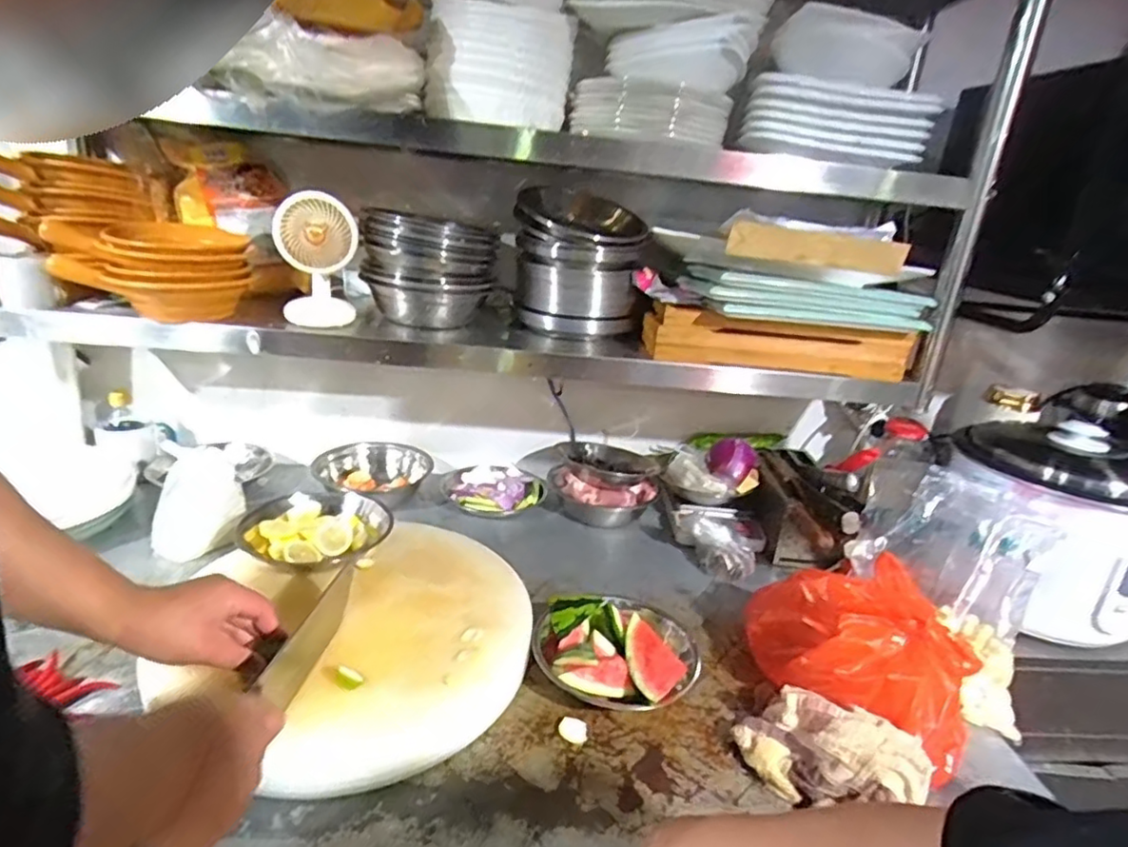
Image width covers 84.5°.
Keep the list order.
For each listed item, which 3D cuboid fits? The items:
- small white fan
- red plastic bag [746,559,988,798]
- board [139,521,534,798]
[{"bbox_3d":[-0.336,-0.218,0.846,0.101,0.170,0.074,-5,23,-29],"label":"small white fan"},{"bbox_3d":[0.316,0.247,0.706,0.116,0.194,0.263,-12,27,-41],"label":"red plastic bag"},{"bbox_3d":[-0.223,0.247,0.723,0.409,0.069,0.348,-13,27,-42],"label":"board"}]

